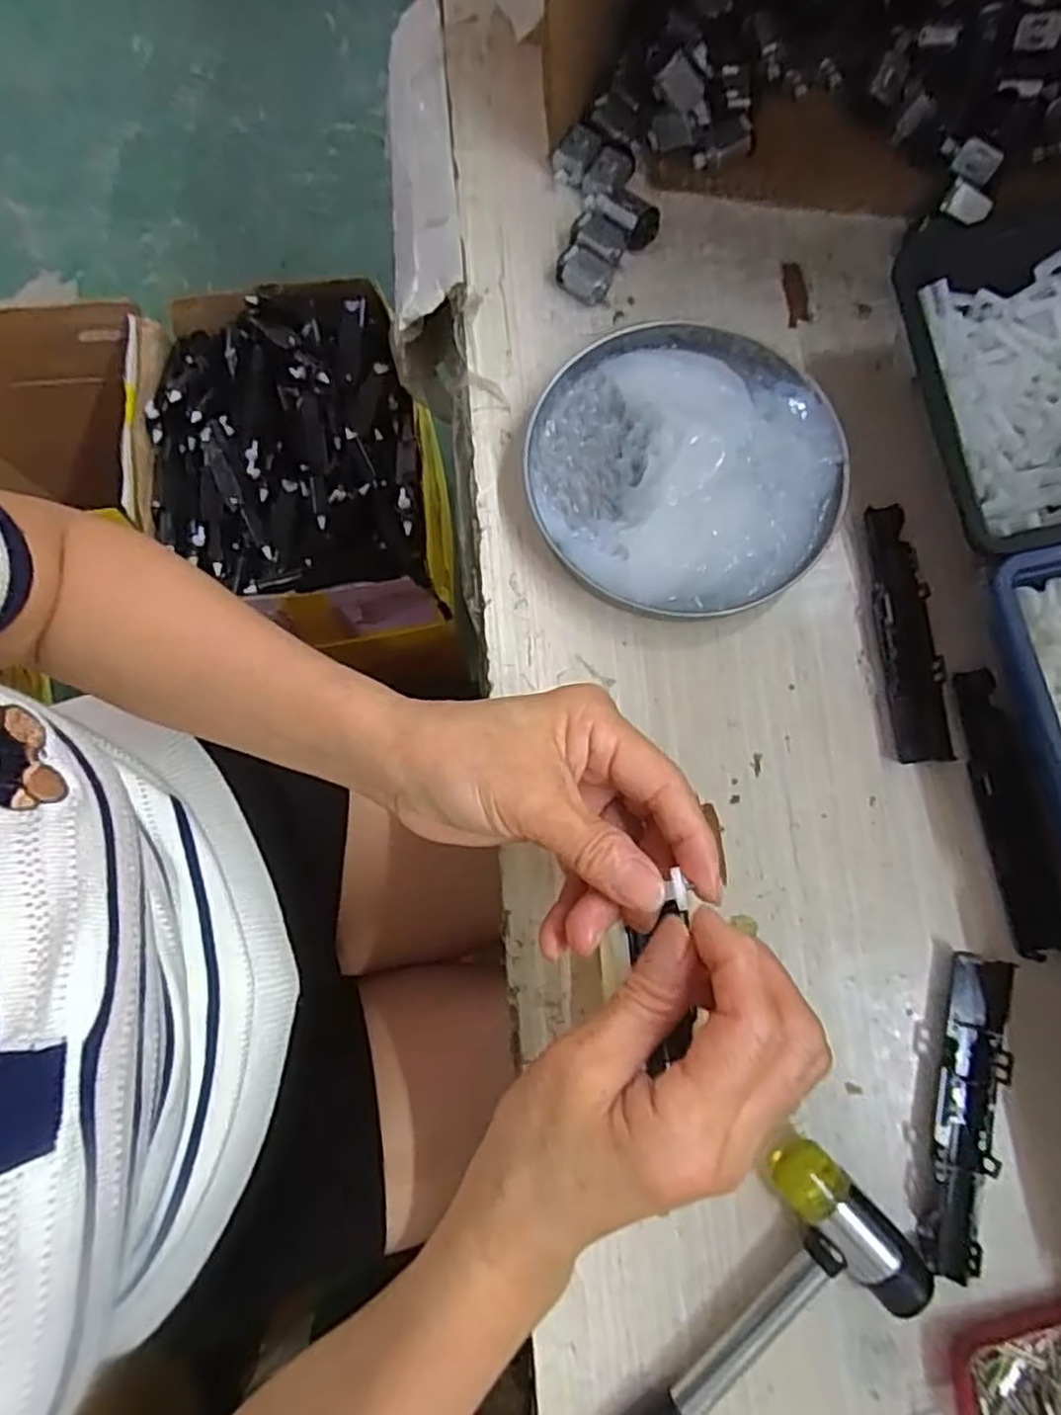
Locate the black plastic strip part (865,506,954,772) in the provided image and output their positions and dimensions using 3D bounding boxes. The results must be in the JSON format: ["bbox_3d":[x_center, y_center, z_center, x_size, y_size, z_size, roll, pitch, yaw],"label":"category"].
[{"bbox_3d":[0.170,-0.035,0.335,0.022,0.007,0.118,-4,79,0],"label":"black plastic strip part"}]

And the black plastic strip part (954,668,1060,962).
[{"bbox_3d":[0.204,0.043,0.317,0.022,0.008,0.119,-9,79,0],"label":"black plastic strip part"}]

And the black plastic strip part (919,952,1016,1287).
[{"bbox_3d":[0.175,0.161,0.296,0.023,0.010,0.118,14,79,4],"label":"black plastic strip part"}]

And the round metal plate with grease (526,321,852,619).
[{"bbox_3d":[0.072,-0.114,0.346,0.141,0.025,0.140,-1,79,1],"label":"round metal plate with grease"}]

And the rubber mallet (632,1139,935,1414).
[{"bbox_3d":[0.044,0.269,0.270,0.234,0.020,0.059,-43,81,-7],"label":"rubber mallet"}]

